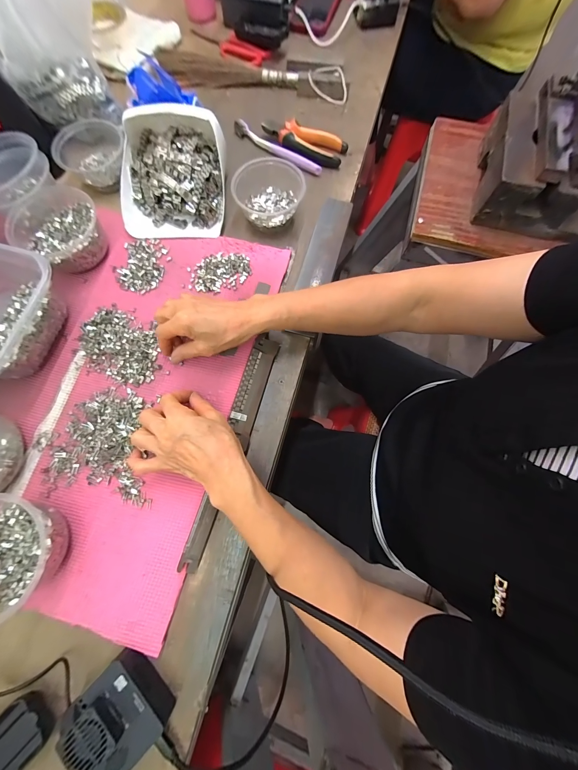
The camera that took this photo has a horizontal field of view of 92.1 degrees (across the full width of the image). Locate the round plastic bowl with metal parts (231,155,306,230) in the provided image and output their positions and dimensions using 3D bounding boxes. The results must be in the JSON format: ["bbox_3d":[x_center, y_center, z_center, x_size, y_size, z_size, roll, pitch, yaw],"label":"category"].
[{"bbox_3d":[-0.035,-0.294,0.429,0.116,0.044,0.097,10,75,2],"label":"round plastic bowl with metal parts"}]

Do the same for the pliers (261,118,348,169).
[{"bbox_3d":[0.023,-0.419,0.480,0.147,0.020,0.061,28,76,6],"label":"pliers"}]

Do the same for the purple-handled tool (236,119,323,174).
[{"bbox_3d":[-0.023,-0.414,0.481,0.182,0.007,0.013,36,77,8],"label":"purple-handled tool"}]

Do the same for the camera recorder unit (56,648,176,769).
[{"bbox_3d":[-0.168,0.325,0.270,0.075,0.041,0.079,-43,80,-11],"label":"camera recorder unit"}]

